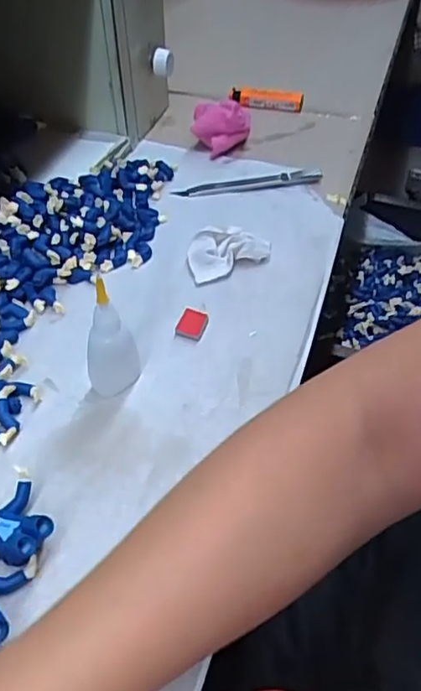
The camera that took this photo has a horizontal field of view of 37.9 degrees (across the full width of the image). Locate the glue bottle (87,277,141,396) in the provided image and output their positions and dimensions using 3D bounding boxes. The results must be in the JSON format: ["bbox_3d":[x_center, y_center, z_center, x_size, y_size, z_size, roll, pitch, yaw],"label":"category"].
[{"bbox_3d":[-0.062,-0.007,0.377,0.033,0.085,0.024,-10,47,-10],"label":"glue bottle"}]

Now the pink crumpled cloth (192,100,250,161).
[{"bbox_3d":[0.006,-0.215,0.599,0.062,0.042,0.043,16,48,14],"label":"pink crumpled cloth"}]

